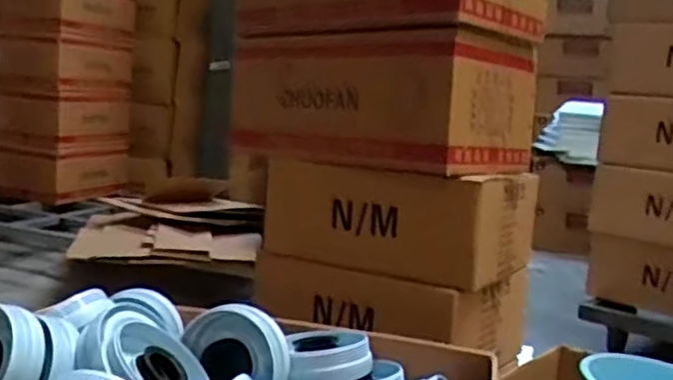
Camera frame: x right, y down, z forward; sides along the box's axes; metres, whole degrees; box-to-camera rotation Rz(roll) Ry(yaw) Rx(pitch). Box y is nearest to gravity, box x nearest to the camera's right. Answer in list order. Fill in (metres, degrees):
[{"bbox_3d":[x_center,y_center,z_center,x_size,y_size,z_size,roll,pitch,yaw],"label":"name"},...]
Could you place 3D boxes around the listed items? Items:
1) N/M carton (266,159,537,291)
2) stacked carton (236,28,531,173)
[{"bbox_3d":[0.167,0.060,1.921,0.599,0.256,0.393,10,8,32],"label":"N/M carton"},{"bbox_3d":[0.124,-0.250,1.948,0.698,0.327,0.446,11,9,37],"label":"stacked carton"}]

